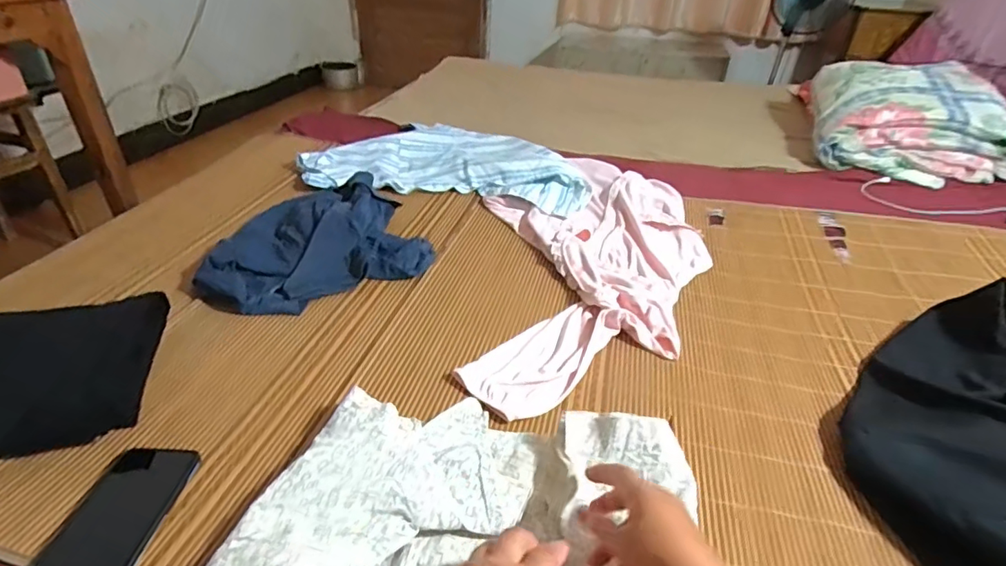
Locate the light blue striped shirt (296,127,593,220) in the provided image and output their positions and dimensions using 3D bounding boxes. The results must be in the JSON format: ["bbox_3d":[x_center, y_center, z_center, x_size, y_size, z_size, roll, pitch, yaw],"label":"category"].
[{"bbox_3d":[-0.105,-0.277,1.202,0.585,0.053,0.378,6,34,6],"label":"light blue striped shirt"}]

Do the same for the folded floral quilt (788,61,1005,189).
[{"bbox_3d":[1.069,-0.424,1.383,0.506,0.196,0.396,9,34,10],"label":"folded floral quilt"}]

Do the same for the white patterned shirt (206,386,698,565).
[{"bbox_3d":[-0.020,0.216,0.471,0.391,0.052,0.276,9,34,10],"label":"white patterned shirt"}]

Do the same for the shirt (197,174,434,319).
[{"bbox_3d":[-0.311,-0.075,0.874,0.348,0.059,0.281,-14,37,-23],"label":"shirt"}]

